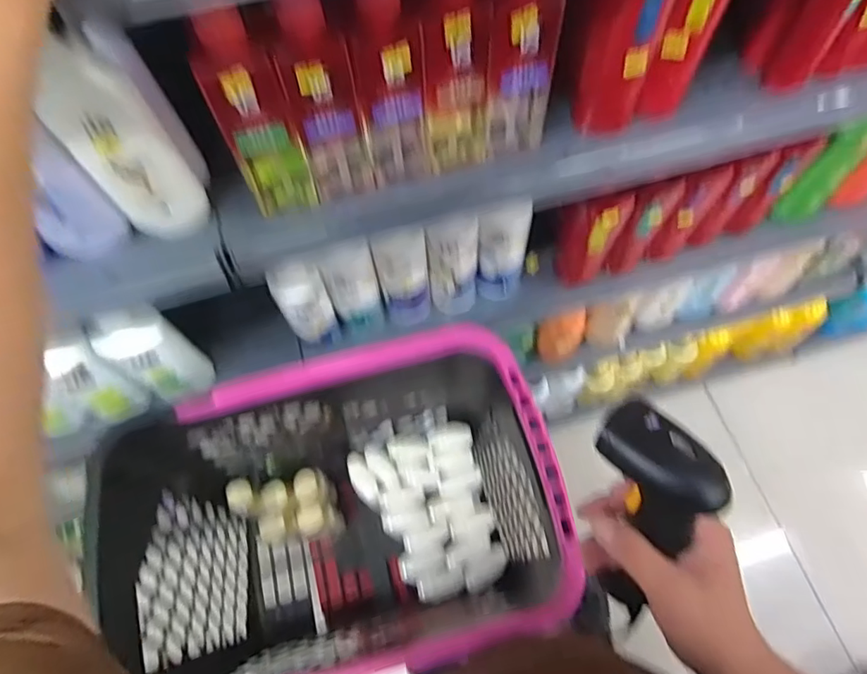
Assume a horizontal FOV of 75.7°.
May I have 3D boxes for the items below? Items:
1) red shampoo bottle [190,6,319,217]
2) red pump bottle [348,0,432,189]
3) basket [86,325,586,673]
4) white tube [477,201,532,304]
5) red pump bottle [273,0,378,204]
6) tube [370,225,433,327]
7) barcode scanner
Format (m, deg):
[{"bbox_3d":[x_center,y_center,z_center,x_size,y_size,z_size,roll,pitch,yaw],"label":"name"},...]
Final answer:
[{"bbox_3d":[-0.156,-0.183,0.505,0.057,0.219,0.046,-26,68,-9],"label":"red shampoo bottle"},{"bbox_3d":[-0.036,-0.219,0.512,0.059,0.230,0.048,-8,66,-1],"label":"red pump bottle"},{"bbox_3d":[-0.124,0.285,0.891,0.551,0.463,0.389,-15,66,-5],"label":"basket"},{"bbox_3d":[0.103,-0.119,0.830,0.075,0.195,0.039,-9,66,-2],"label":"white tube"},{"bbox_3d":[-0.097,-0.202,0.502,0.058,0.215,0.039,-20,67,-6],"label":"red pump bottle"},{"bbox_3d":[-0.040,-0.078,0.816,0.072,0.195,0.051,-12,66,-3],"label":"tube"},{"bbox_3d":[0.161,0.137,0.408,0.073,0.183,0.059,-7,24,-1],"label":"barcode scanner"}]

